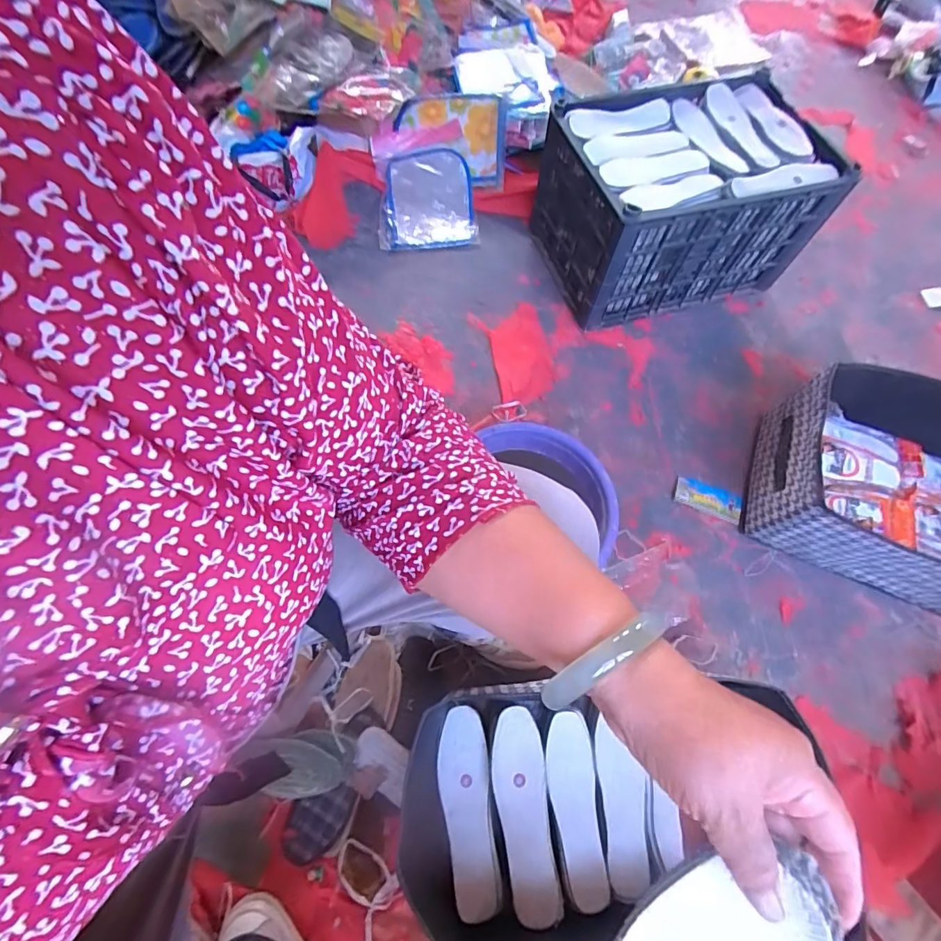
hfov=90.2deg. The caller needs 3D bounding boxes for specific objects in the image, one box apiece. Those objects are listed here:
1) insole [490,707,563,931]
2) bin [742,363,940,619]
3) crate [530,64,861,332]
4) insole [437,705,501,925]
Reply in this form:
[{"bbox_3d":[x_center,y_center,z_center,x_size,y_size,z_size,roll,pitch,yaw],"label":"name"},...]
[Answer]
[{"bbox_3d":[0.069,0.436,0.607,0.071,0.020,0.228,-5,67,-5],"label":"insole"},{"bbox_3d":[0.750,0.045,0.801,0.448,0.186,0.326,20,66,6],"label":"bin"},{"bbox_3d":[0.423,-0.569,1.008,0.479,0.287,0.352,-16,68,-10],"label":"crate"},{"bbox_3d":[-0.006,0.439,0.615,0.068,0.016,0.227,-5,67,-5],"label":"insole"}]

